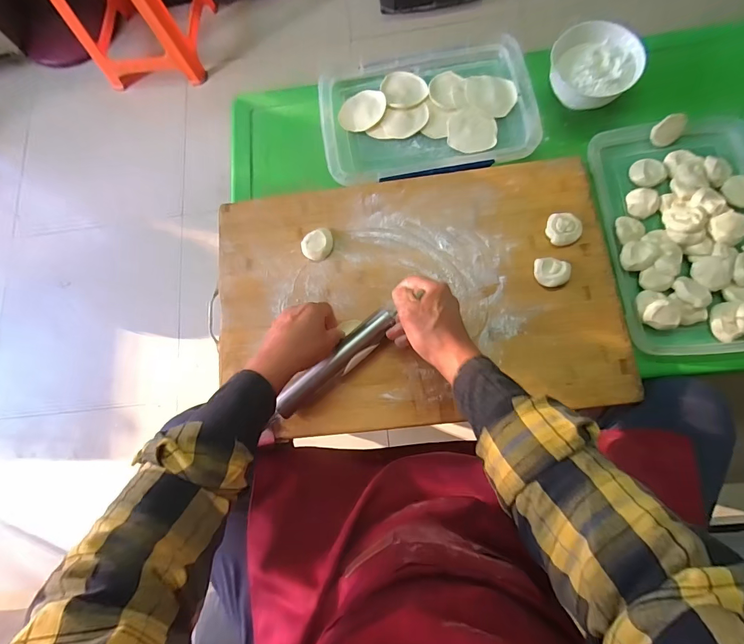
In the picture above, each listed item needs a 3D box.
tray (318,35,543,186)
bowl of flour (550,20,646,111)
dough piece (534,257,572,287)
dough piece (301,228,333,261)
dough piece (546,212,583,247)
[{"bbox_3d":[0.092,-0.365,0.673,0.359,0.044,0.248,-7,77,4],"label":"tray"},{"bbox_3d":[0.355,-0.414,0.626,0.134,0.071,0.134,-1,77,5],"label":"bowl of flour"},{"bbox_3d":[0.264,-0.073,0.564,0.047,0.020,0.041,10,78,7],"label":"dough piece"},{"bbox_3d":[-0.085,-0.121,0.606,0.050,0.014,0.046,-1,77,5],"label":"dough piece"},{"bbox_3d":[0.291,-0.141,0.579,0.047,0.016,0.048,7,78,7],"label":"dough piece"}]

